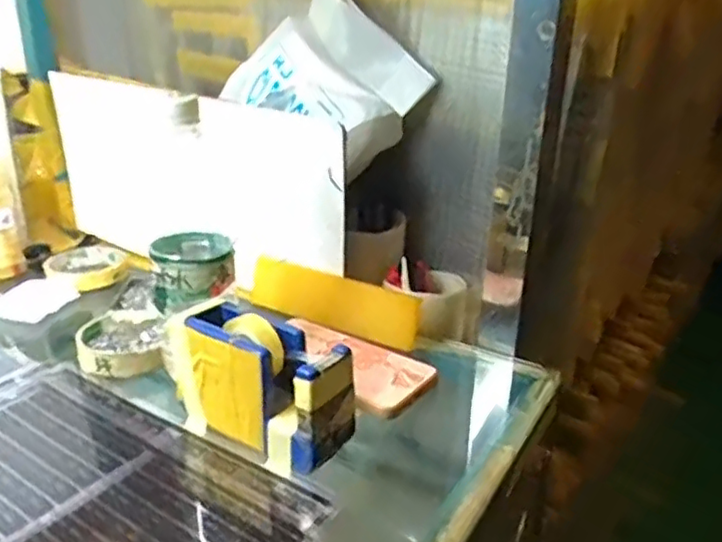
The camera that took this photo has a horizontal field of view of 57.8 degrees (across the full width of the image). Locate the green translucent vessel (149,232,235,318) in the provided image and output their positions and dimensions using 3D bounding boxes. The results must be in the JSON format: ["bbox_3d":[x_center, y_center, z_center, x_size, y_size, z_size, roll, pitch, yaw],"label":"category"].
[{"bbox_3d":[-0.132,-0.003,0.523,0.060,0.042,0.073,-4,22,-10],"label":"green translucent vessel"}]

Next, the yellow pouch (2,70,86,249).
[{"bbox_3d":[-0.398,-0.135,0.813,0.061,0.198,0.043,-10,24,-25],"label":"yellow pouch"}]

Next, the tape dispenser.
[{"bbox_3d":[-0.071,0.078,0.455,0.137,0.082,0.051,15,27,33],"label":"tape dispenser"}]

